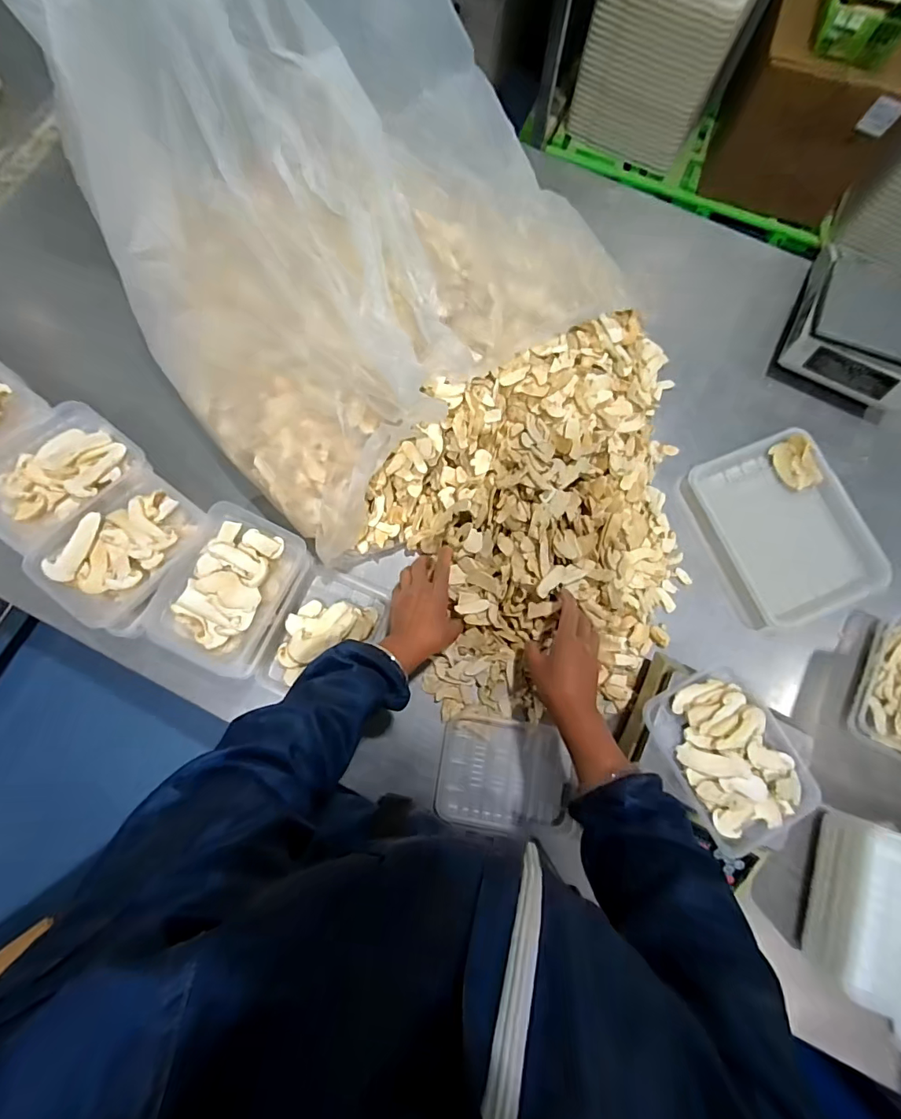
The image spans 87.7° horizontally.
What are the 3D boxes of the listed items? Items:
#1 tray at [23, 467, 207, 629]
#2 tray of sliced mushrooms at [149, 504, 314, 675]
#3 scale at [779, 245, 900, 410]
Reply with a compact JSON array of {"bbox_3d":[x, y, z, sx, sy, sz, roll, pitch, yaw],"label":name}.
[{"bbox_3d":[-0.415,-0.017,0.600,0.137,0.058,0.185,36,79,7],"label":"tray"},{"bbox_3d":[-0.283,0.039,0.601,0.142,0.049,0.197,25,78,5],"label":"tray of sliced mushrooms"},{"bbox_3d":[0.652,-0.370,0.739,0.191,0.093,0.222,27,78,5],"label":"scale"}]

